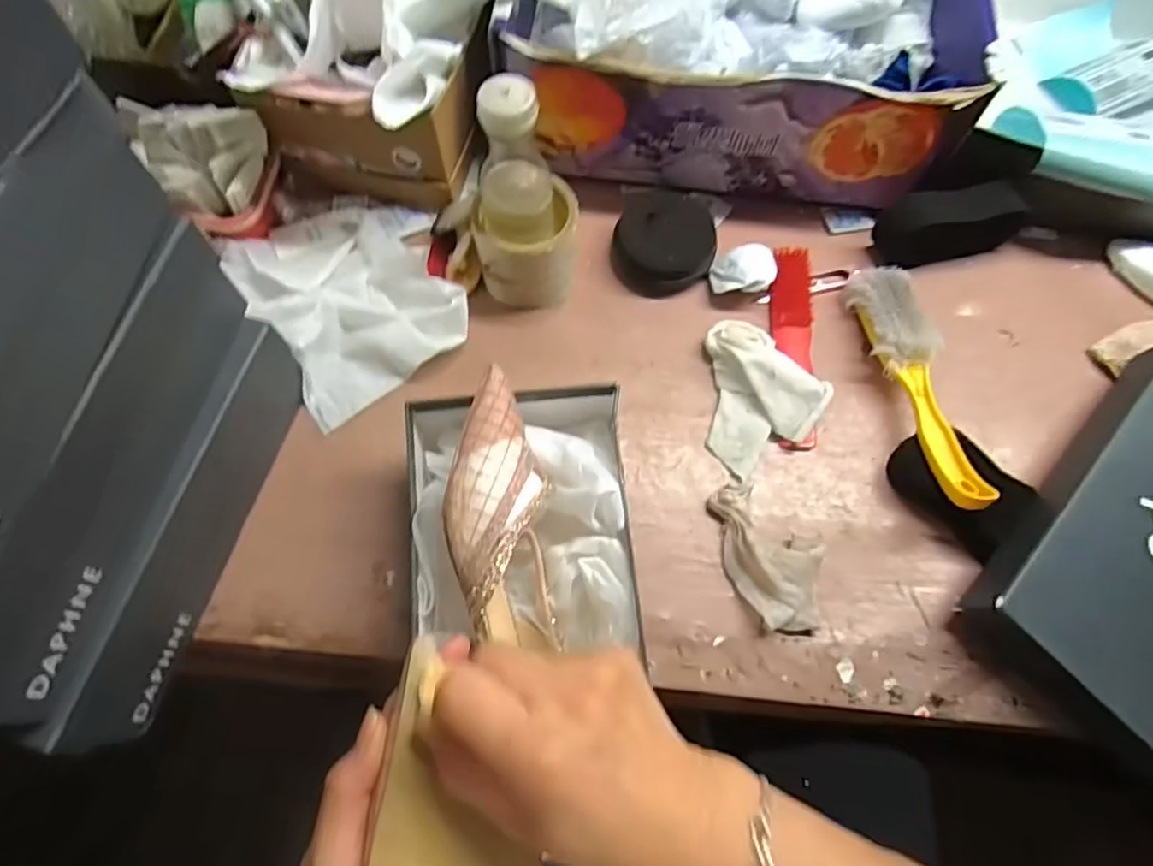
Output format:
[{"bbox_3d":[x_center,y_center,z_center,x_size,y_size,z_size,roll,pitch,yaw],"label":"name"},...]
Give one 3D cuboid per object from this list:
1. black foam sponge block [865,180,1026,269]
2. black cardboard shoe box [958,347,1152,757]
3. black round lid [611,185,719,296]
[{"bbox_3d":[0.339,-0.194,0.589,0.125,0.062,0.046,-13,69,-6],"label":"black foam sponge block"},{"bbox_3d":[0.436,0.084,0.481,0.175,0.054,0.303,43,78,9],"label":"black cardboard shoe box"},{"bbox_3d":[0.082,-0.178,0.600,0.096,0.042,0.097,0,68,0],"label":"black round lid"}]

